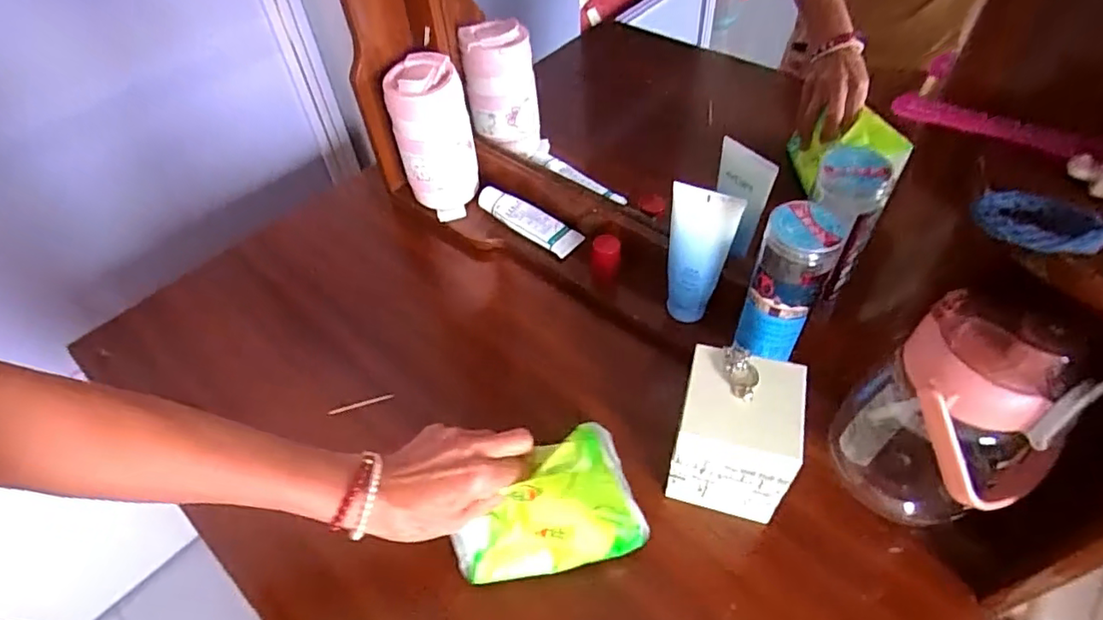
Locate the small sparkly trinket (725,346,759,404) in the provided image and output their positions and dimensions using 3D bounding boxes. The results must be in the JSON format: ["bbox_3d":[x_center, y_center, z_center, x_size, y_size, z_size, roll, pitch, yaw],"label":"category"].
[{"bbox_3d":[0.140,0.046,0.424,0.022,0.007,0.043,1,44,-1],"label":"small sparkly trinket"}]

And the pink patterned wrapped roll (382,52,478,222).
[{"bbox_3d":[-0.127,-0.182,0.633,0.087,0.164,0.058,-8,45,-11],"label":"pink patterned wrapped roll"}]

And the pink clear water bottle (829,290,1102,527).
[{"bbox_3d":[0.267,0.085,0.408,0.094,0.214,0.107,-33,54,-30],"label":"pink clear water bottle"}]

